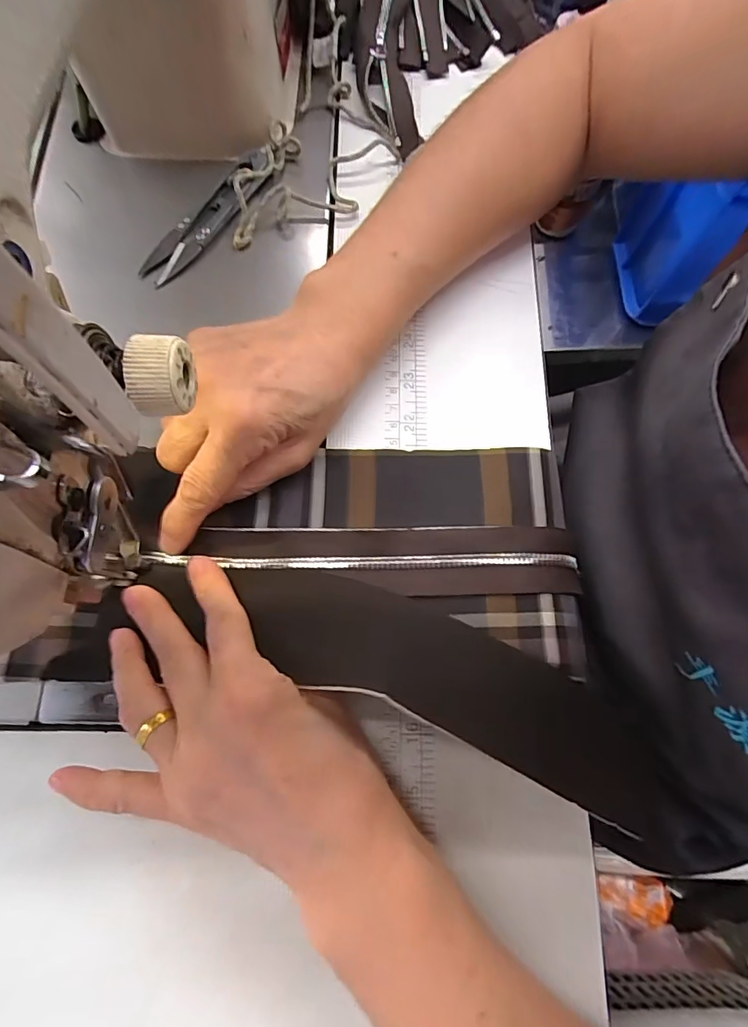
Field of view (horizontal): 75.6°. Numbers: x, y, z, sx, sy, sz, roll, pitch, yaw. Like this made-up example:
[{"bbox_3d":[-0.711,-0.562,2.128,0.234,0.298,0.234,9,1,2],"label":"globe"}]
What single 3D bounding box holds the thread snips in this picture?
[{"bbox_3d":[-0.094,-0.175,0.282,0.025,0.015,0.108,38,77,10],"label":"thread snips"}]

